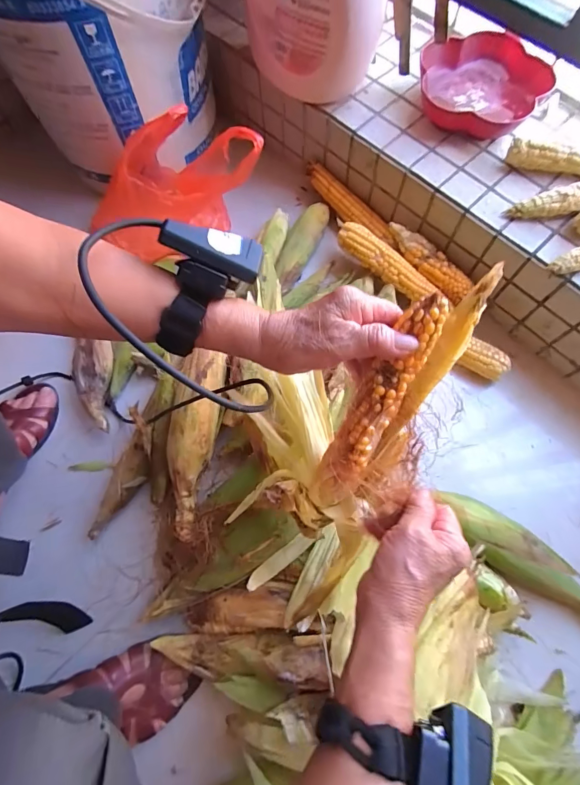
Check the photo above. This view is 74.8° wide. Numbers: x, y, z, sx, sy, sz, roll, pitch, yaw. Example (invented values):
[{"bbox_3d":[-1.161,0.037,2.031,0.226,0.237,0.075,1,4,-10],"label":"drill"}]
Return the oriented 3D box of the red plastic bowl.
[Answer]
[{"bbox_3d":[0.268,-0.434,0.535,0.164,0.051,0.168,0,70,0],"label":"red plastic bowl"}]

